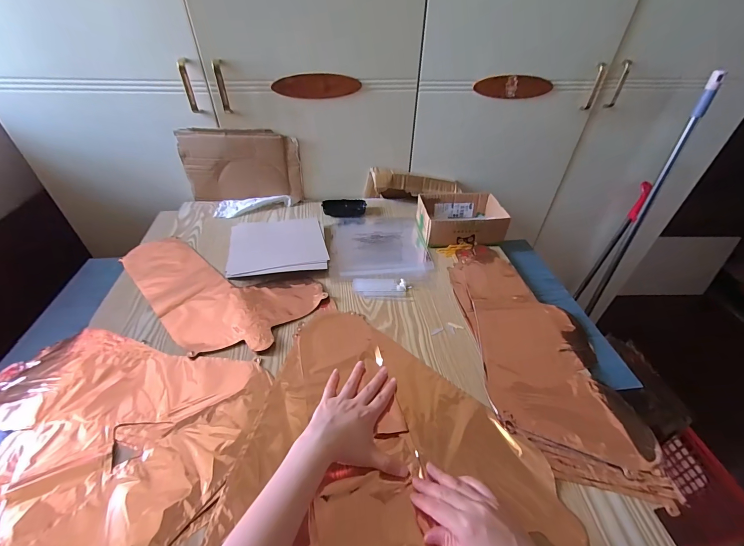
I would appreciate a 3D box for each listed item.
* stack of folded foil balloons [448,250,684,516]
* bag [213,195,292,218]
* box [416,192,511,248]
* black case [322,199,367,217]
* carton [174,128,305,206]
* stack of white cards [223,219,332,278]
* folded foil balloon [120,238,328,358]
[{"bbox_3d":[0.269,0.104,0.549,0.206,0.016,0.455,0,41,-2],"label":"stack of folded foil balloons"},{"bbox_3d":[-0.300,-0.168,0.828,0.181,0.022,0.073,-2,41,-4],"label":"bag"},{"bbox_3d":[0.203,-0.124,0.765,0.180,0.065,0.137,-3,41,-6],"label":"box"},{"bbox_3d":[-0.071,-0.171,0.854,0.110,0.026,0.045,-8,42,-11],"label":"black case"},{"bbox_3d":[-0.315,-0.257,0.810,0.272,0.175,0.043,2,41,1],"label":"carton"},{"bbox_3d":[-0.198,-0.058,0.698,0.195,0.027,0.166,-6,41,-9],"label":"stack of white cards"},{"bbox_3d":[-0.321,0.027,0.617,0.416,0.009,0.207,19,44,19],"label":"folded foil balloon"}]

